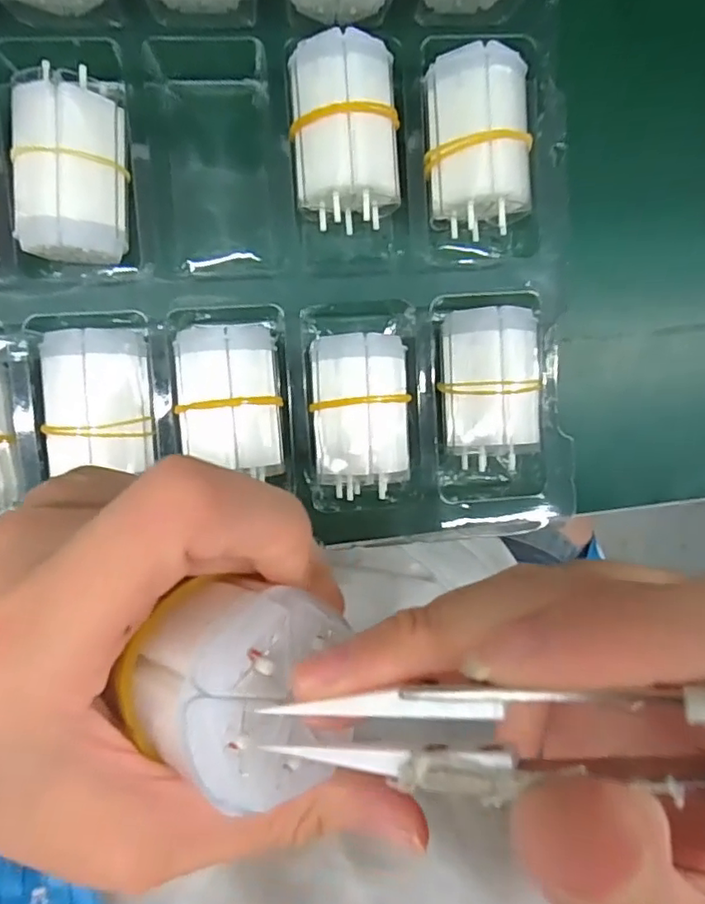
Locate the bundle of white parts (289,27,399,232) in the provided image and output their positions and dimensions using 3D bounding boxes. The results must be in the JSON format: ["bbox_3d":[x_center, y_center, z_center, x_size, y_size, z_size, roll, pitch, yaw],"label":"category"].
[{"bbox_3d":[-0.003,-0.122,0.235,0.041,0.039,0.064,0,95,-6],"label":"bundle of white parts"}]

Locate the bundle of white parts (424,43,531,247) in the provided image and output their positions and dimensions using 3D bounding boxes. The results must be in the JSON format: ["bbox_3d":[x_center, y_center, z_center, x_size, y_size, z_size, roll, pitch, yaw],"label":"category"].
[{"bbox_3d":[0.048,-0.122,0.239,0.039,0.035,0.061,-1,95,-6],"label":"bundle of white parts"}]

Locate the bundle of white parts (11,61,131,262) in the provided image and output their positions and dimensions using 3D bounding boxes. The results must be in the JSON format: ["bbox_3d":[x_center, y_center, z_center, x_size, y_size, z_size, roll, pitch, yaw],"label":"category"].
[{"bbox_3d":[-0.105,-0.104,0.228,0.037,0.037,0.062,4,95,-7],"label":"bundle of white parts"}]

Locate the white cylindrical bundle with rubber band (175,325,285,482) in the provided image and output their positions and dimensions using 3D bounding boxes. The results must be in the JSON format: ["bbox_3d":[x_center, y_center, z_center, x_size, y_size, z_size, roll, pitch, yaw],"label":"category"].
[{"bbox_3d":[-0.049,-0.021,0.240,0.040,0.038,0.055,1,95,-6],"label":"white cylindrical bundle with rubber band"}]

